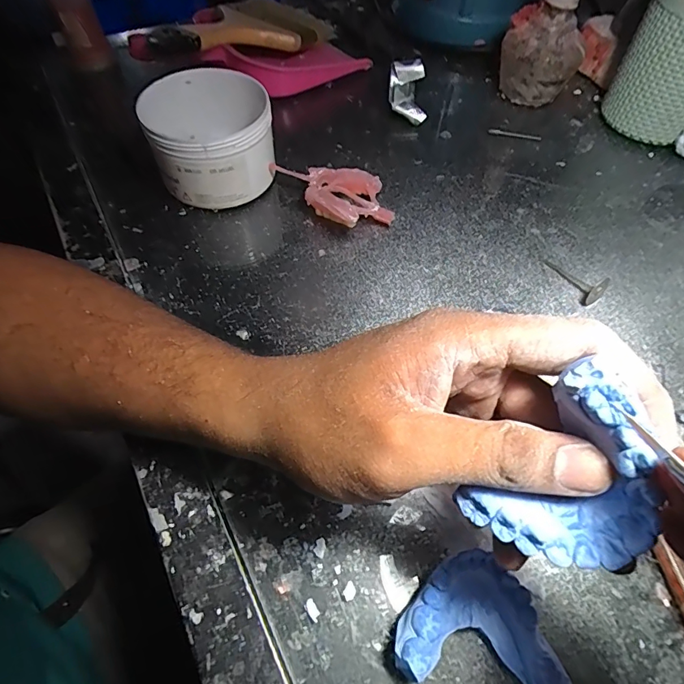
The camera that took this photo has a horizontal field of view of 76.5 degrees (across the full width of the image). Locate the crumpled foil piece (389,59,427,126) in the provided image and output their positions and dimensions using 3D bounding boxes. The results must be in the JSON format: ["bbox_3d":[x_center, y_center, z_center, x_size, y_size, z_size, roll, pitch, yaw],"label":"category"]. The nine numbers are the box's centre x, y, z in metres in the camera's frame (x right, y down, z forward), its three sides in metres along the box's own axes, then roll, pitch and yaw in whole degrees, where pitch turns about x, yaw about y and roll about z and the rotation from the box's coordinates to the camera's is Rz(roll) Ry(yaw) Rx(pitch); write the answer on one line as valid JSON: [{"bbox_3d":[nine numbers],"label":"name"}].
[{"bbox_3d":[0.061,-0.233,0.408,0.032,0.028,0.066,2,58,-1],"label":"crumpled foil piece"}]

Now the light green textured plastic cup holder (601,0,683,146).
[{"bbox_3d":[0.290,-0.237,0.373,0.090,0.110,0.080,33,63,17],"label":"light green textured plastic cup holder"}]

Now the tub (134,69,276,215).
[{"bbox_3d":[-0.100,-0.155,0.334,0.089,0.063,0.098,-11,59,-9],"label":"tub"}]

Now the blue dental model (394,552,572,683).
[{"bbox_3d":[0.061,0.124,0.191,0.068,0.023,0.050,14,59,6],"label":"blue dental model"}]

